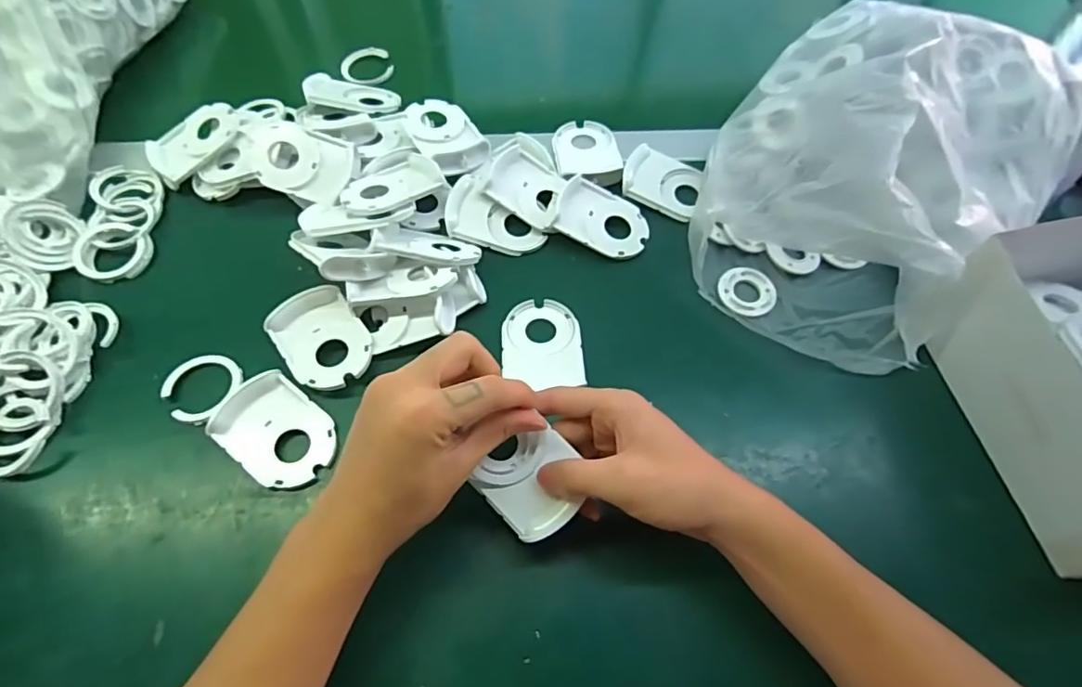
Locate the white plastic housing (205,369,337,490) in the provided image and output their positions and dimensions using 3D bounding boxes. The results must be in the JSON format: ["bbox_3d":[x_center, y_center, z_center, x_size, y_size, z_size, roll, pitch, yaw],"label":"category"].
[{"bbox_3d":[-0.177,0.059,0.373,0.081,0.012,0.058,36,67,17],"label":"white plastic housing"}]

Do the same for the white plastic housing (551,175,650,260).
[{"bbox_3d":[0.052,-0.102,0.457,0.073,0.021,0.062,19,64,6],"label":"white plastic housing"}]

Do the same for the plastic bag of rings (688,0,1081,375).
[{"bbox_3d":[0.264,-0.142,0.423,0.230,0.116,0.316,40,68,19],"label":"plastic bag of rings"}]

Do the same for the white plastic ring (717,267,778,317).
[{"bbox_3d":[0.161,-0.041,0.435,0.044,0.006,0.045,1,64,-2],"label":"white plastic ring"}]

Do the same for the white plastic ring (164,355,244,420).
[{"bbox_3d":[-0.239,0.029,0.390,0.046,0.008,0.050,0,61,-1],"label":"white plastic ring"}]

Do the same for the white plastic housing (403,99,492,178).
[{"bbox_3d":[-0.086,-0.187,0.495,0.057,0.020,0.087,-29,66,-15],"label":"white plastic housing"}]

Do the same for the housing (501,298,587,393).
[{"bbox_3d":[0.001,-0.001,0.409,0.057,0.014,0.075,-4,64,-5],"label":"housing"}]

